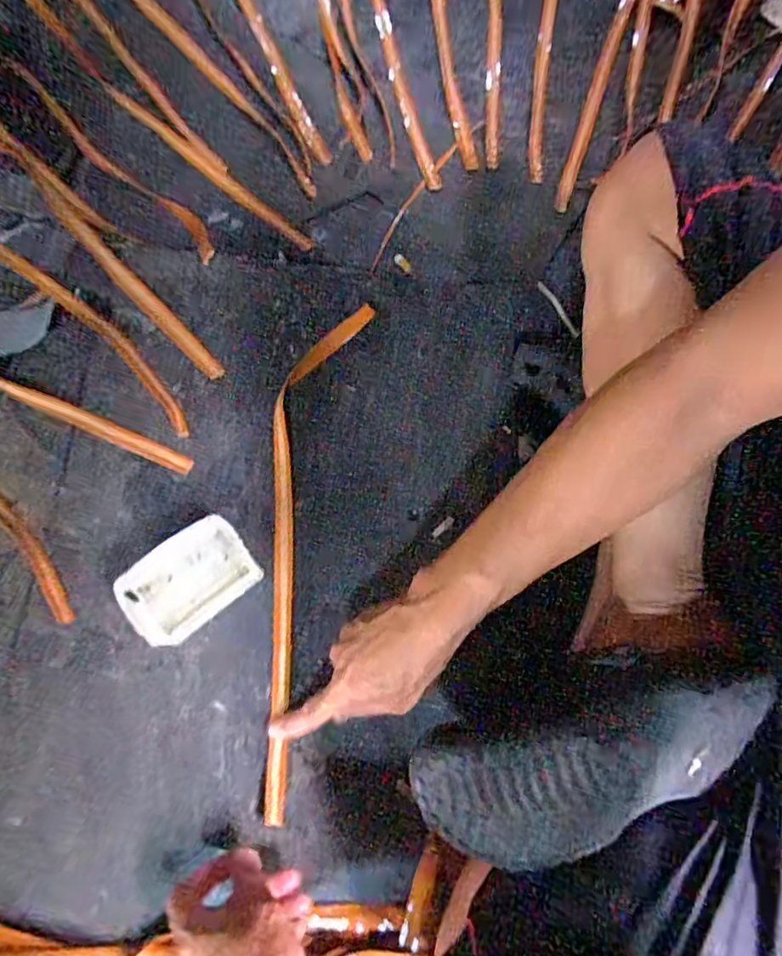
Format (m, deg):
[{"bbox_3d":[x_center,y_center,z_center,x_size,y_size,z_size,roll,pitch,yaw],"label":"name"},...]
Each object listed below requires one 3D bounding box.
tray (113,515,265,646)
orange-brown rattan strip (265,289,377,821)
[{"bbox_3d":[-0.171,0.084,0.457,0.104,0.040,0.075,-40,78,-13],"label":"tray"},{"bbox_3d":[-0.079,0.049,0.483,0.078,0.020,0.441,4,75,1],"label":"orange-brown rattan strip"}]

